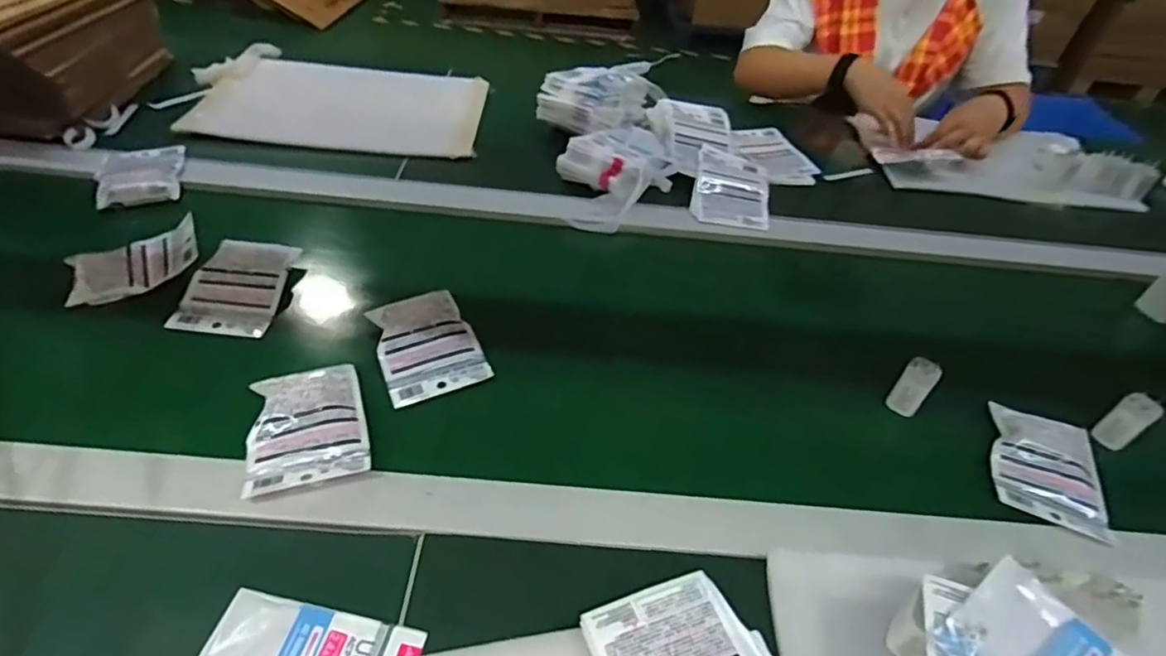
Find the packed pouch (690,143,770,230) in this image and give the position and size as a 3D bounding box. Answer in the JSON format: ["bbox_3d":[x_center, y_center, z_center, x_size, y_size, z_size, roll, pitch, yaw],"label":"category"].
[{"bbox_3d":[0.217,-0.206,0.901,0.108,0.026,0.156,12,43,4],"label":"packed pouch"}]

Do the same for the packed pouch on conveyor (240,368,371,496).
[{"bbox_3d":[-0.242,0.084,0.547,0.094,0.018,0.119,-9,46,-18],"label":"packed pouch on conveyor"}]

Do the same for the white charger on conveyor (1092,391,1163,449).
[{"bbox_3d":[0.547,0.095,0.630,0.016,0.063,0.030,2,37,-43],"label":"white charger on conveyor"}]

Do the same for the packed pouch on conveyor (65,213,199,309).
[{"bbox_3d":[-0.481,-0.074,0.670,0.124,0.032,0.078,-21,50,-27],"label":"packed pouch on conveyor"}]

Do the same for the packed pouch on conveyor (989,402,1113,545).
[{"bbox_3d":[0.438,0.132,0.582,0.097,0.040,0.110,23,45,15],"label":"packed pouch on conveyor"}]

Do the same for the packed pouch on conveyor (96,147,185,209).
[{"bbox_3d":[-0.563,-0.199,0.799,0.086,0.023,0.119,-10,46,-19],"label":"packed pouch on conveyor"}]

